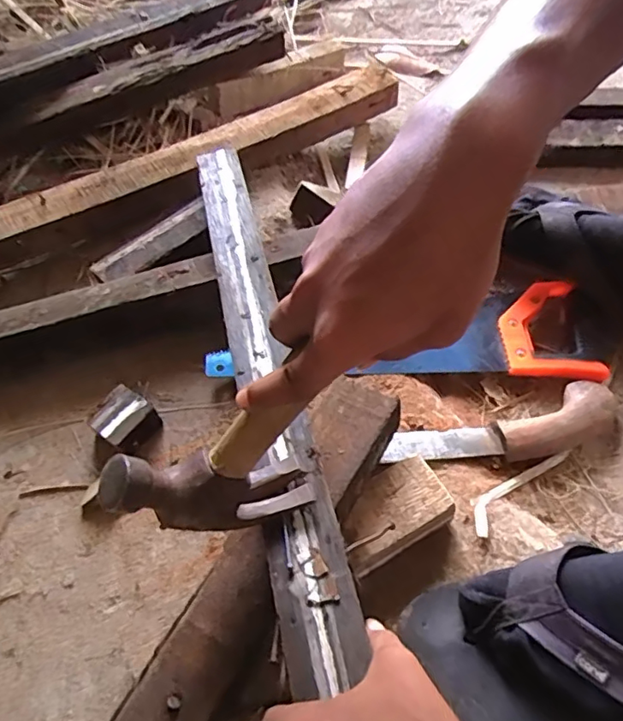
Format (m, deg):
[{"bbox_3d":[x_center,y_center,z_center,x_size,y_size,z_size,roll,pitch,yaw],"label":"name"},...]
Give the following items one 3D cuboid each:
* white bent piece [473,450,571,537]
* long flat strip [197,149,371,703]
[{"bbox_3d":[0.186,0.113,0.488,0.138,0.009,0.026,-24,53,-30],"label":"white bent piece"},{"bbox_3d":[-0.051,-0.034,0.481,0.049,0.015,0.570,-13,50,-5],"label":"long flat strip"}]

